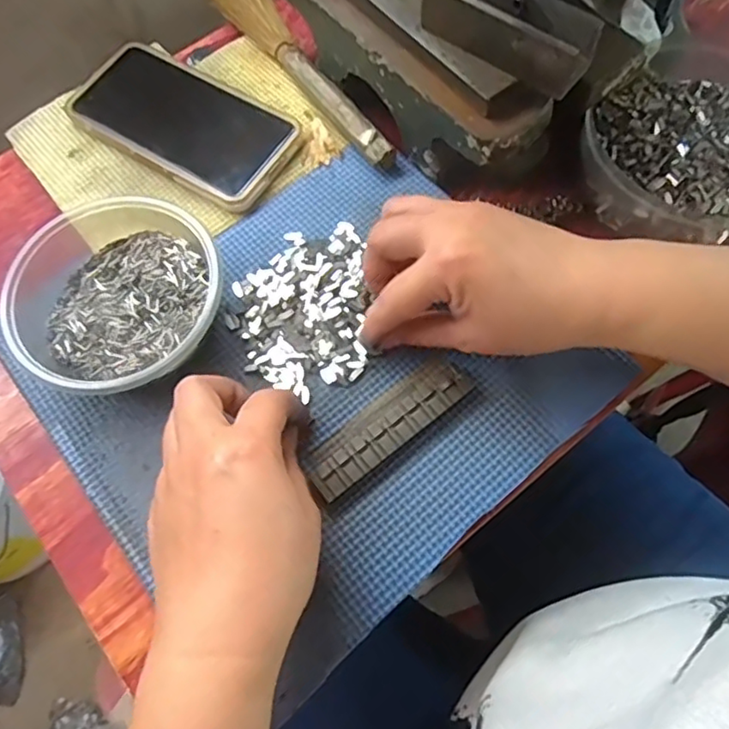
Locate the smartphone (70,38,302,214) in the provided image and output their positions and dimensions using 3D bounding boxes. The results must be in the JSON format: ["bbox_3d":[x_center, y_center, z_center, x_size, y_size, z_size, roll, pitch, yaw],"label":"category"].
[{"bbox_3d":[-0.120,-0.161,0.408,0.152,0.016,0.077,33,72,15],"label":"smartphone"}]

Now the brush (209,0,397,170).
[{"bbox_3d":[-0.050,-0.216,0.425,0.036,0.021,0.229,-31,69,-10],"label":"brush"}]

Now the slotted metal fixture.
[{"bbox_3d":[0.012,0.031,0.328,0.099,0.012,0.031,-38,71,-13],"label":"slotted metal fixture"}]

